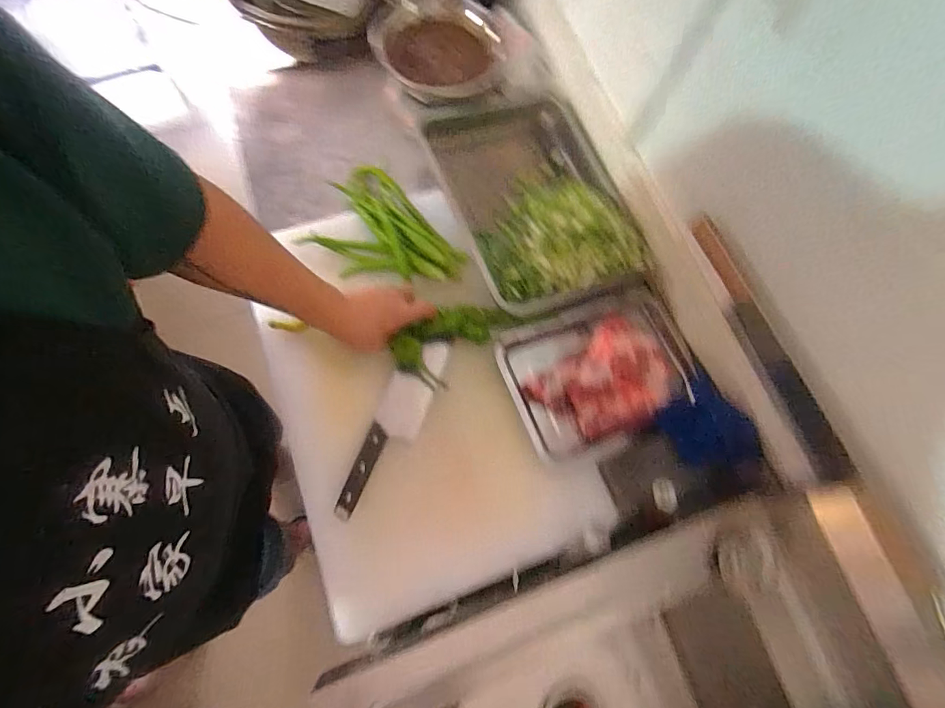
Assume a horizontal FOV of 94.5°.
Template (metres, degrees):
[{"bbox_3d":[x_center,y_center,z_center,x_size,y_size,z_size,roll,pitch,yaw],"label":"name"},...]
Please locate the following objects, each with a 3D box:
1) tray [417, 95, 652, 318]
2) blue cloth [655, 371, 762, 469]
[{"bbox_3d":[0.104,-0.268,0.747,0.287,0.076,0.403,-18,76,-10],"label":"tray"},{"bbox_3d":[0.338,0.100,0.644,0.108,0.061,0.128,-17,76,-10],"label":"blue cloth"}]

